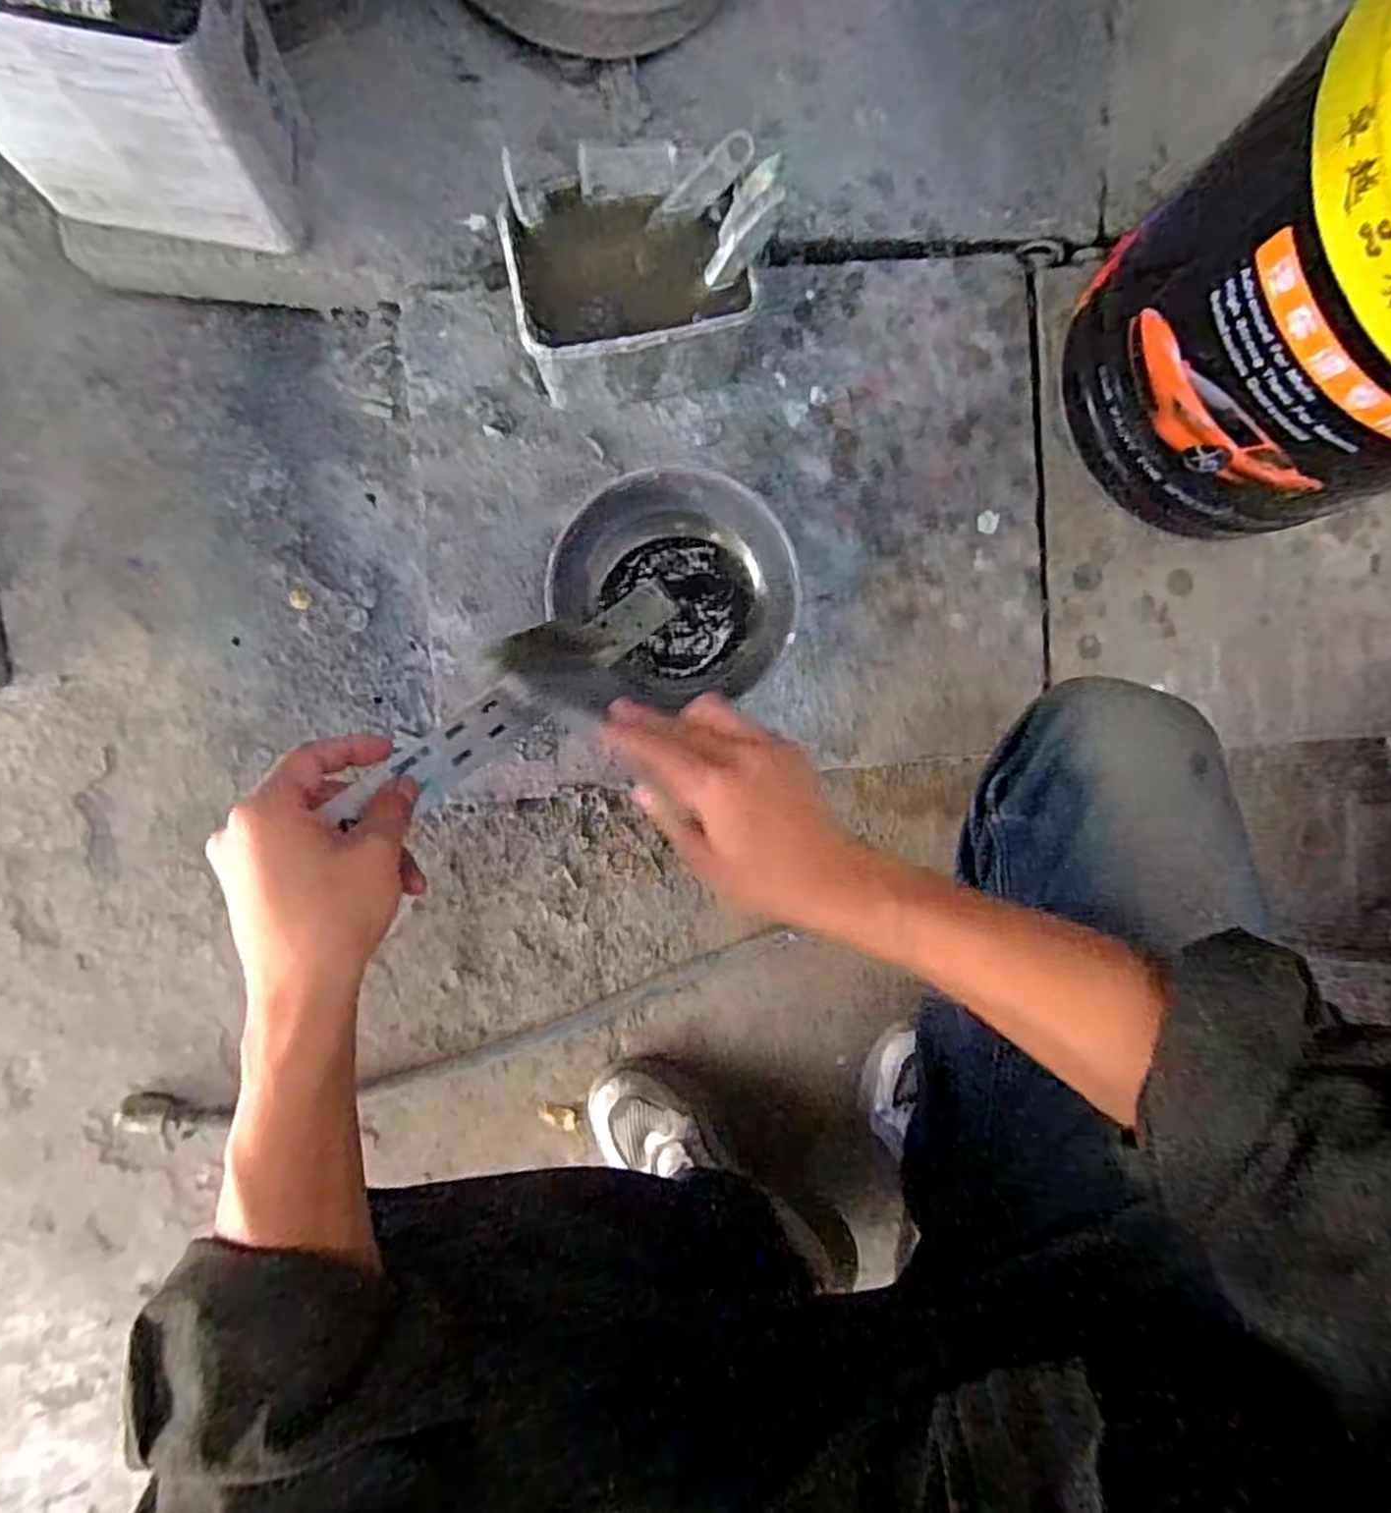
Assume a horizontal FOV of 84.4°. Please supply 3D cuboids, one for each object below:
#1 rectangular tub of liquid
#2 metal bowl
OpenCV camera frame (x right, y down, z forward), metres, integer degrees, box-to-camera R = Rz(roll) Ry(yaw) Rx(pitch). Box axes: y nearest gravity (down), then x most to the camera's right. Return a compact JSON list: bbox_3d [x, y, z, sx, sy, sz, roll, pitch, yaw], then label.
[{"bbox_3d":[-0.041,-0.314,0.545,0.156,0.126,0.103,-8,95,-1],"label":"rectangular tub of liquid"},{"bbox_3d":[-0.014,-0.121,0.569,0.177,0.070,0.157,-6,95,-1],"label":"metal bowl"}]

